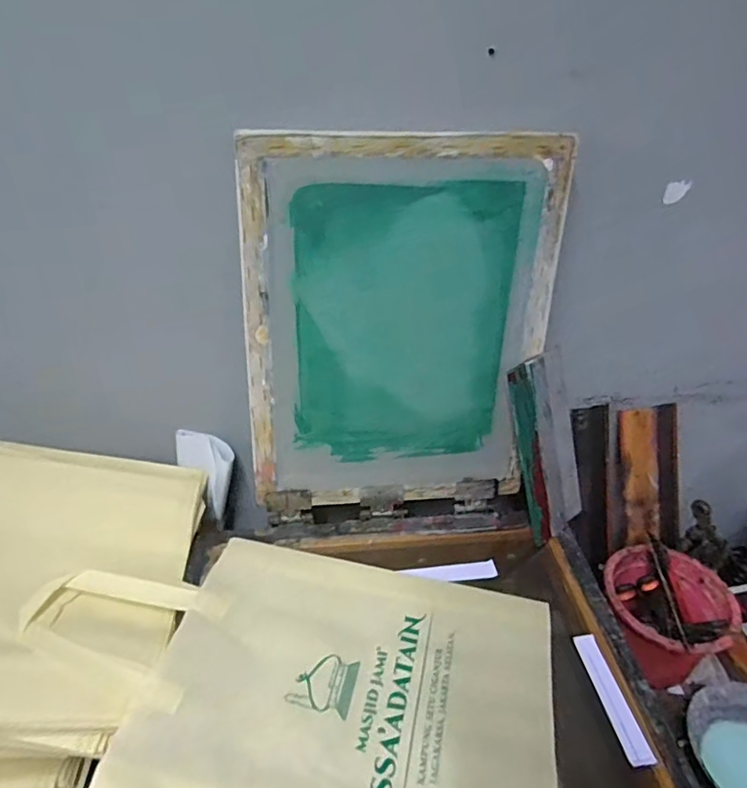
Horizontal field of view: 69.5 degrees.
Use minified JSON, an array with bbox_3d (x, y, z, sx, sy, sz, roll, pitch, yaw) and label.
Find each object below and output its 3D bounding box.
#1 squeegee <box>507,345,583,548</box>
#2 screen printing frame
[{"bbox_3d":[0.222,0.066,0.686,0.026,0.244,0.095,7,30,46],"label":"squeegee"},{"bbox_3d":[0.029,-0.058,0.645,0.346,0.456,0.023,-1,24,-6],"label":"screen printing frame"}]

